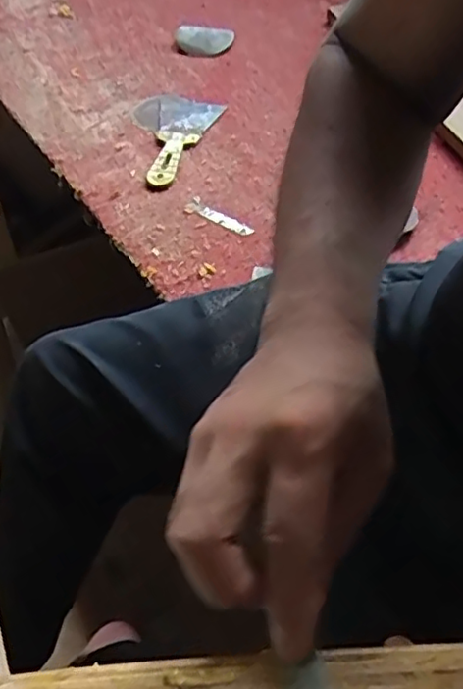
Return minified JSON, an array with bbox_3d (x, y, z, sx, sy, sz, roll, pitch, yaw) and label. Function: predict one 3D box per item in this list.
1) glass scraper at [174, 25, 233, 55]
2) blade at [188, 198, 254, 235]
[{"bbox_3d":[-0.046,-0.508,1.039,0.090,0.022,0.062,14,56,15],"label":"glass scraper"},{"bbox_3d":[-0.014,-0.157,0.772,0.092,0.004,0.018,33,62,27],"label":"blade"}]

